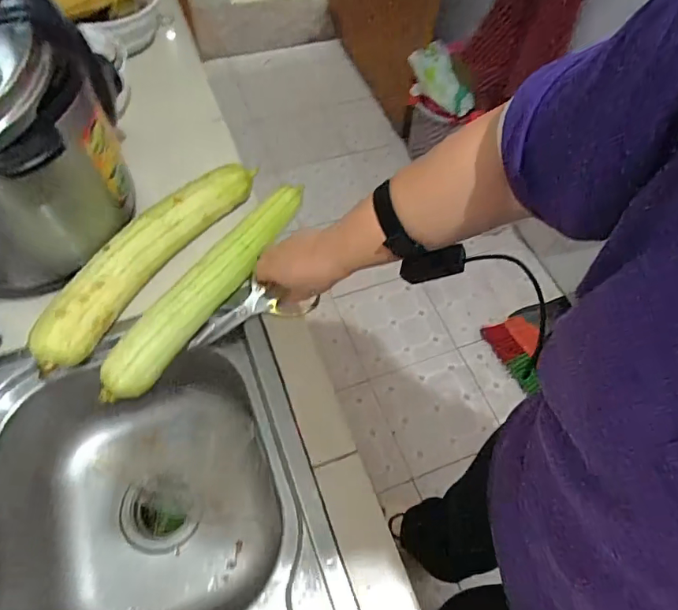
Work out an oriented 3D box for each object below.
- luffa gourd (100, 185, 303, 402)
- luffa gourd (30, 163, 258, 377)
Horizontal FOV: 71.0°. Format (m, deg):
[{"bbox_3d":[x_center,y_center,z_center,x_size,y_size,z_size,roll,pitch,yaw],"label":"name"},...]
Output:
[{"bbox_3d":[-0.162,-0.025,0.607,0.056,0.060,0.351,30,62,14],"label":"luffa gourd"},{"bbox_3d":[-0.246,-0.067,0.608,0.068,0.050,0.351,29,62,13],"label":"luffa gourd"}]

